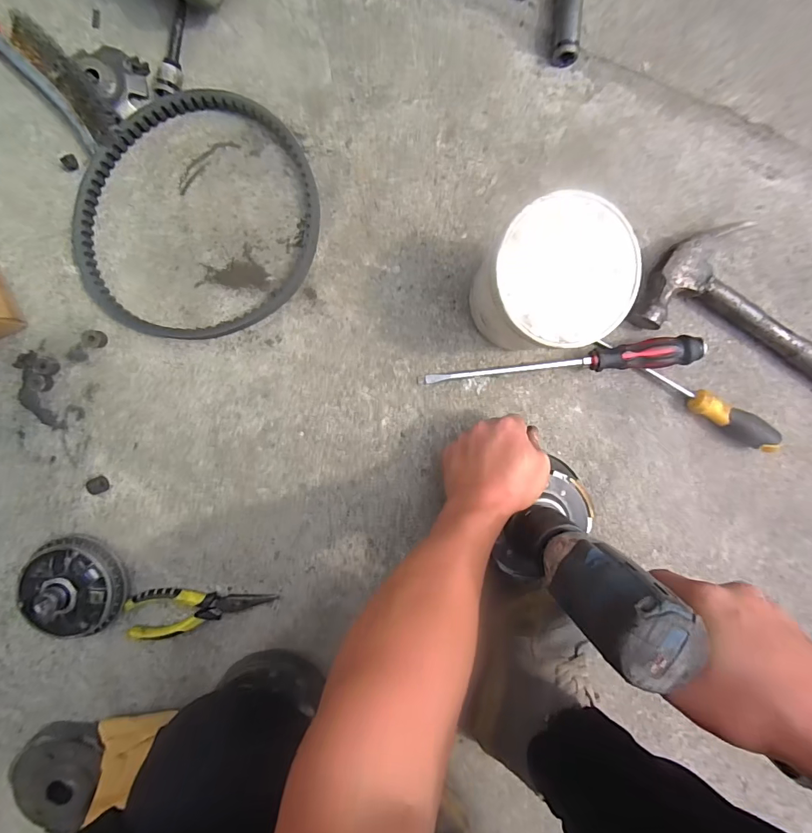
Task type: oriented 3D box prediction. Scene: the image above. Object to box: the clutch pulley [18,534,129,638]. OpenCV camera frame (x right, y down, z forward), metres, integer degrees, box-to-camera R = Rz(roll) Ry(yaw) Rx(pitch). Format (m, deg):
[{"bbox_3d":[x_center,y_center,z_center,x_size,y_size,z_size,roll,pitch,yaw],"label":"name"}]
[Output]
[{"bbox_3d":[-0.356,0.184,0.455,0.101,0.042,0.106,-35,97,2],"label":"clutch pulley"}]

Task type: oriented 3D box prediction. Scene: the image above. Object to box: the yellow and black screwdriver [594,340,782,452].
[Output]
[{"bbox_3d":[0.316,-0.019,0.484,0.227,0.037,0.035,26,95,-5],"label":"yellow and black screwdriver"}]

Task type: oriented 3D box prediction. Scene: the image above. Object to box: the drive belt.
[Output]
[{"bbox_3d":[-0.210,-0.201,0.448,0.226,0.018,0.251,21,95,-4],"label":"drive belt"}]

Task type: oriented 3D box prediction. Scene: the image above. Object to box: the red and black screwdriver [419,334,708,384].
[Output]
[{"bbox_3d":[0.167,-0.055,0.471,0.294,0.039,0.028,-8,97,-1],"label":"red and black screwdriver"}]

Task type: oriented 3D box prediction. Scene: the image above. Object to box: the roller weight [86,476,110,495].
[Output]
[{"bbox_3d":[-0.332,0.074,0.469,0.019,0.014,0.018,0,97,-2],"label":"roller weight"}]

